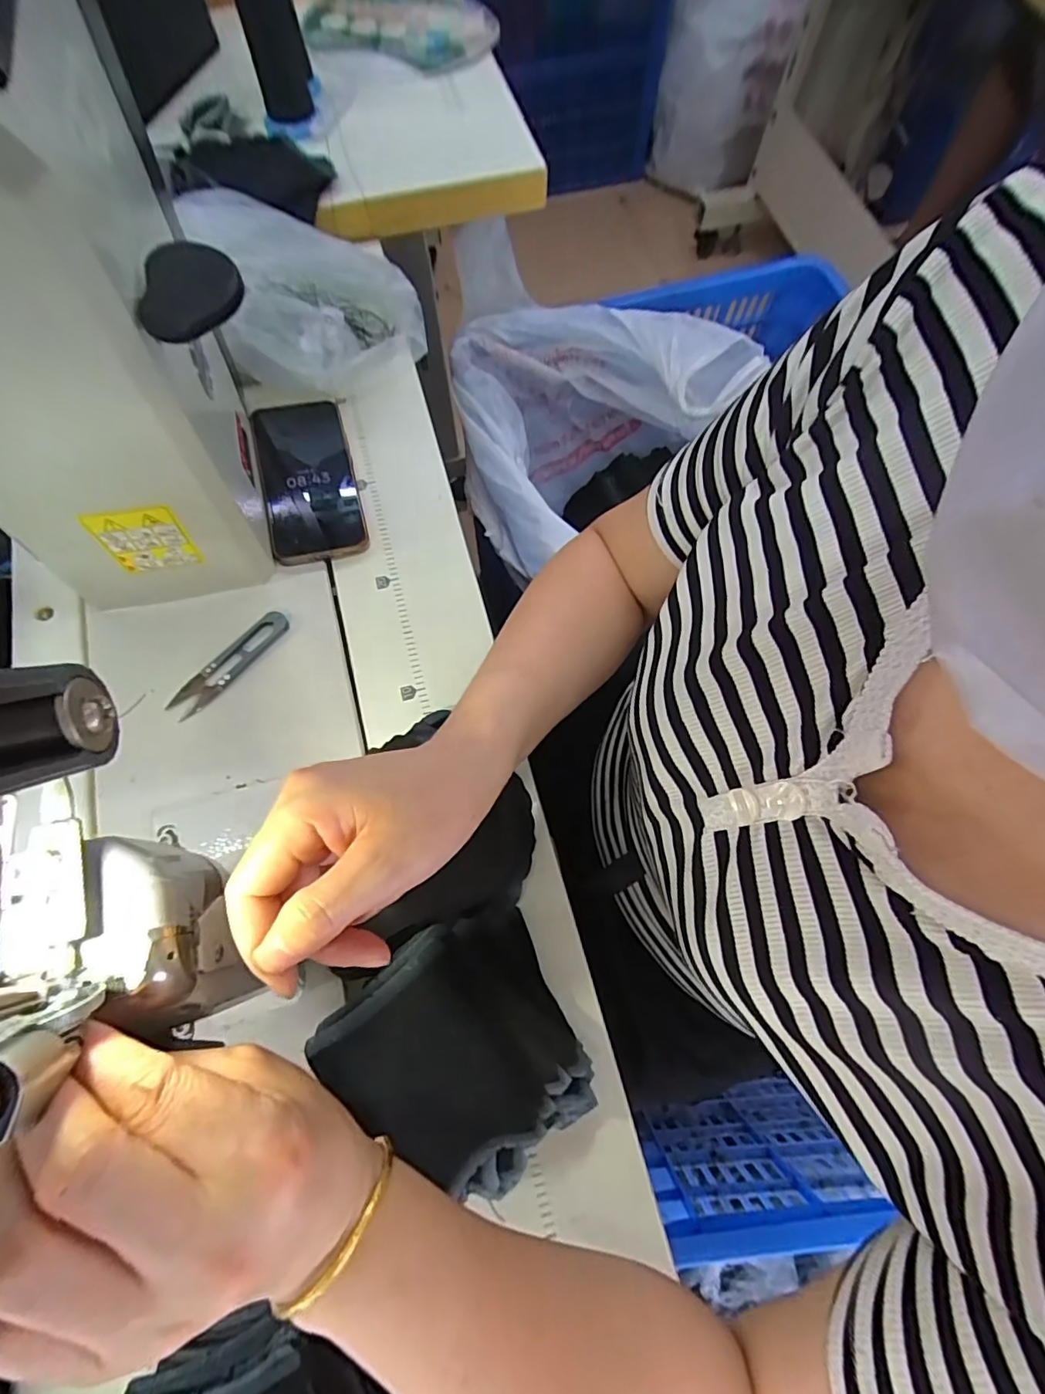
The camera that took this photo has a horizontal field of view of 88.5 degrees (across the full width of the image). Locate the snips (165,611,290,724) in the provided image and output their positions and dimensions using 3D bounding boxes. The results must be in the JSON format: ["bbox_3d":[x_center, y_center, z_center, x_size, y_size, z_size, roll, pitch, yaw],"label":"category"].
[{"bbox_3d":[-0.217,-0.026,0.399,0.024,0.004,0.101,38,75,11],"label":"snips"}]

